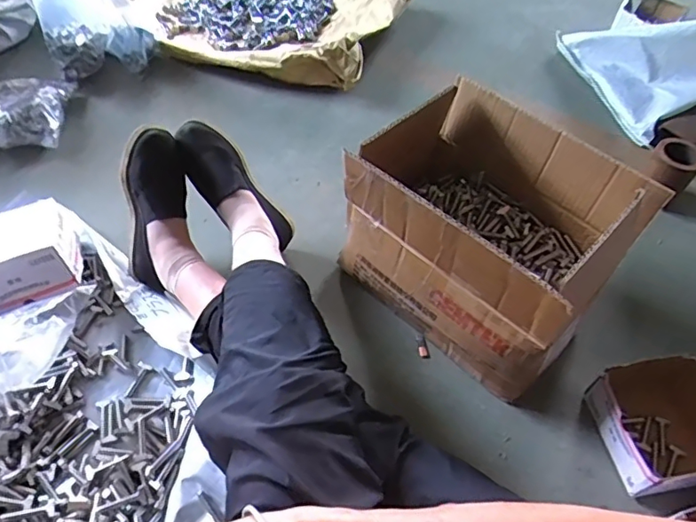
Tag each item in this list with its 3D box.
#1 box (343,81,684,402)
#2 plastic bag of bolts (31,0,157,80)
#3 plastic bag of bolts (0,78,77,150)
[{"bbox_3d":[0.166,-0.049,0.747,0.386,0.267,0.241,37,61,24],"label":"box"},{"bbox_3d":[-0.540,-0.510,1.106,0.208,0.182,0.127,-19,55,-14],"label":"plastic bag of bolts"},{"bbox_3d":[-0.637,-0.300,1.032,0.137,0.063,0.188,-5,55,-6],"label":"plastic bag of bolts"}]

